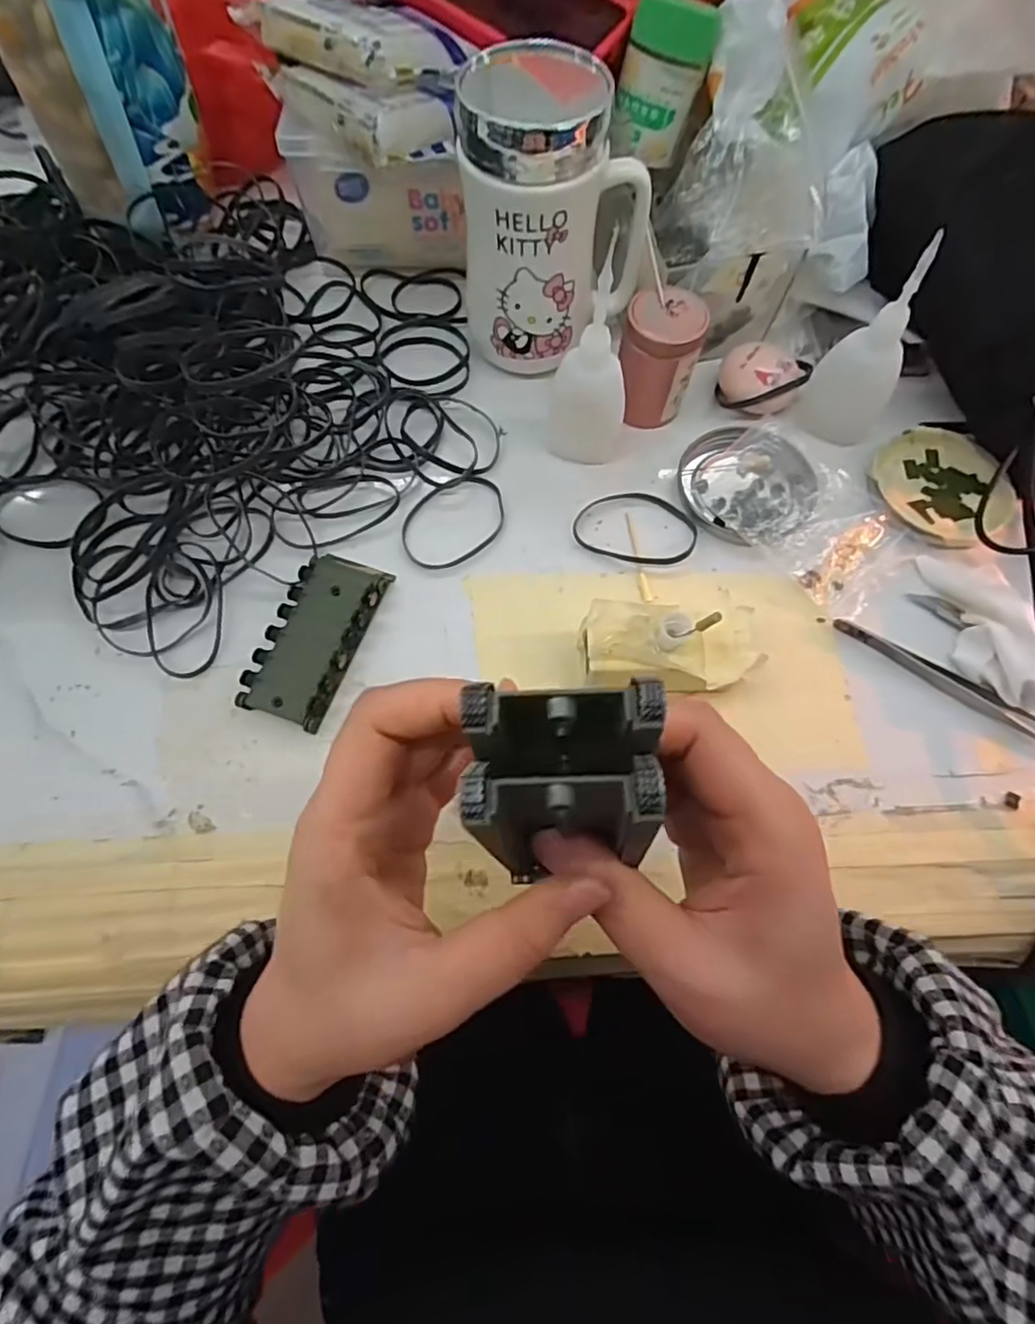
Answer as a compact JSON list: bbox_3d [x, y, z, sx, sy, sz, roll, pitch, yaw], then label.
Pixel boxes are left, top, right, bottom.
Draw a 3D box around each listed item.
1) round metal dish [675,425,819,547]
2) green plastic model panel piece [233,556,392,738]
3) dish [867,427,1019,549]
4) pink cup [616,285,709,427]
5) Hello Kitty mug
[{"bbox_3d":[0.134,-0.104,0.359,0.078,0.014,0.078,1,68,-3],"label":"round metal dish"},{"bbox_3d":[-0.104,-0.014,0.319,0.045,0.013,0.094,19,69,5],"label":"green plastic model panel piece"},{"bbox_3d":[0.250,-0.104,0.360,0.071,0.012,0.078,1,68,-3],"label":"dish"},{"bbox_3d":[0.082,-0.177,0.360,0.043,0.063,0.039,13,68,2],"label":"pink cup"},{"bbox_3d":[0.022,-0.244,0.345,0.098,0.142,0.081,11,68,1],"label":"Hello Kitty mug"}]

